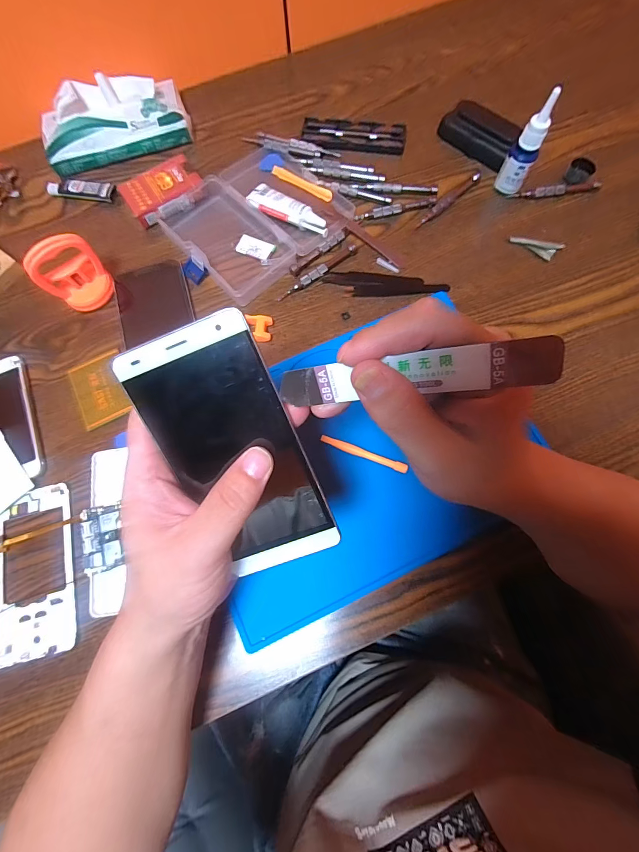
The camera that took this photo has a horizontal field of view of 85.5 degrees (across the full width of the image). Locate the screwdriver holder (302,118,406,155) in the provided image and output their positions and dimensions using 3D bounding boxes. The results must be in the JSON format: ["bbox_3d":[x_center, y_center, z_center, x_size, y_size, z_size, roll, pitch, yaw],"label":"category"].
[{"bbox_3d":[0.043,-0.361,0.431,0.125,0.007,0.048,4,75,3],"label":"screwdriver holder"}]

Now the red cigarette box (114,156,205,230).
[{"bbox_3d":[-0.184,-0.277,0.407,0.085,0.022,0.056,-34,76,-8],"label":"red cigarette box"}]

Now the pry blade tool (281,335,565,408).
[{"bbox_3d":[0.036,-0.022,0.151,0.116,0.019,0.004,-4,29,22],"label":"pry blade tool"}]

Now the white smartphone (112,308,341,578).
[{"bbox_3d":[-0.044,0.017,0.188,0.069,0.010,0.138,-21,107,6],"label":"white smartphone"}]

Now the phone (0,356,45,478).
[{"bbox_3d":[-0.317,-0.005,0.342,0.064,0.008,0.132,-23,75,-5],"label":"phone"}]

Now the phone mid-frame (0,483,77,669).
[{"bbox_3d":[-0.254,0.128,0.308,0.069,0.007,0.142,-14,75,-2],"label":"phone mid-frame"}]

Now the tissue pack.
[{"bbox_3d":[-0.251,-0.374,0.424,0.173,0.049,0.080,-17,75,-3],"label":"tissue pack"}]

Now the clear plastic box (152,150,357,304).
[{"bbox_3d":[-0.072,-0.240,0.394,0.175,0.020,0.159,-42,77,-9],"label":"clear plastic box"}]

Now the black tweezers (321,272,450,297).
[{"bbox_3d":[0.071,-0.152,0.374,0.130,0.007,0.028,3,75,3],"label":"black tweezers"}]

